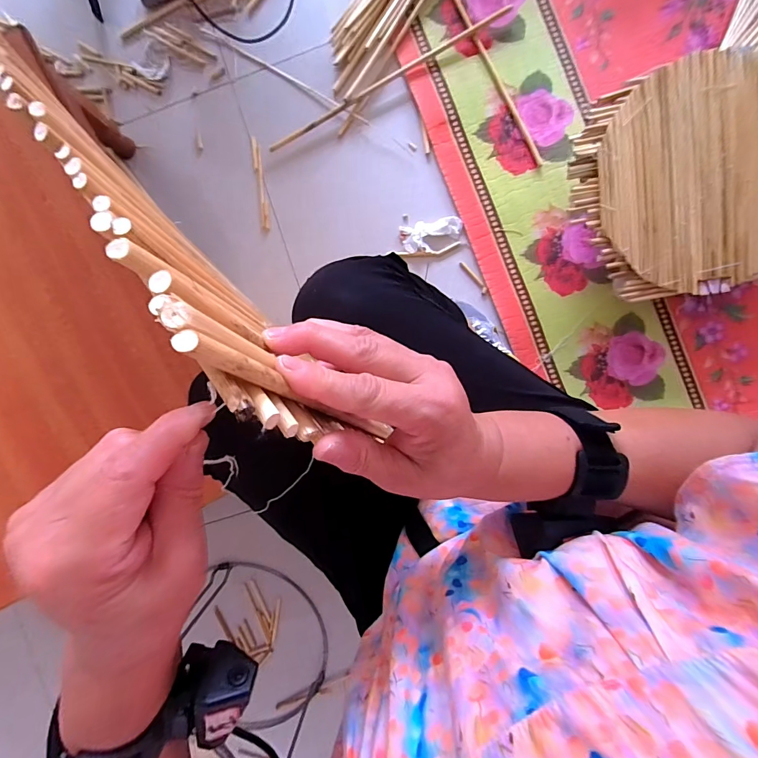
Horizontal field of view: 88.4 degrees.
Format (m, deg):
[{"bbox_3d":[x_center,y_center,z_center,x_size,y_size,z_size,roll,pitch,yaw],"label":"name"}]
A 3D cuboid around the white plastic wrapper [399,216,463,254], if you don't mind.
[{"bbox_3d":[0.099,-0.269,0.726,0.113,0.011,0.055,-11,93,5],"label":"white plastic wrapper"}]

